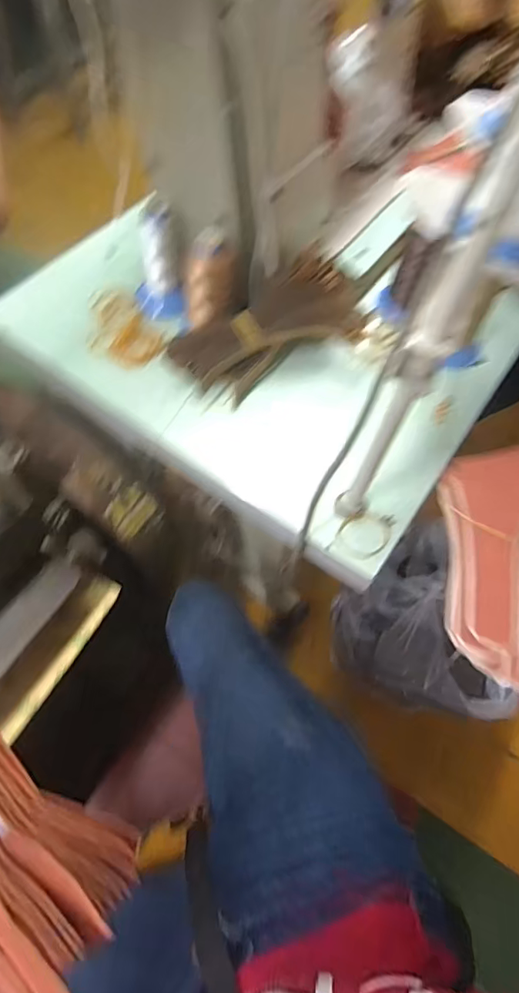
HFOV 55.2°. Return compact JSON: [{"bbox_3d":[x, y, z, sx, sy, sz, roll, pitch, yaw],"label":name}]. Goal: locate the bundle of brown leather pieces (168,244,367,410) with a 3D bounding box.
[{"bbox_3d":[0.007,-0.180,0.533,0.209,0.070,0.100,-30,68,-4],"label":"bundle of brown leather pieces"}]

